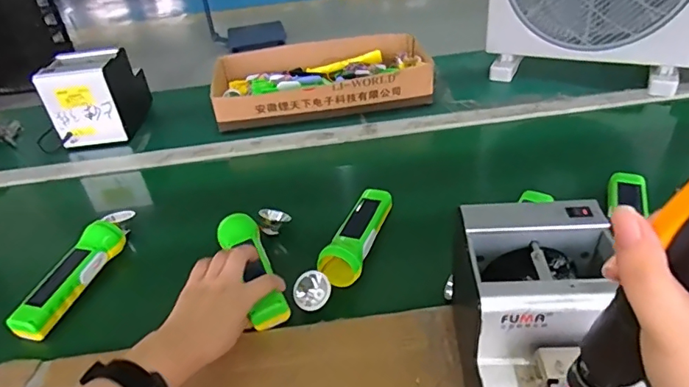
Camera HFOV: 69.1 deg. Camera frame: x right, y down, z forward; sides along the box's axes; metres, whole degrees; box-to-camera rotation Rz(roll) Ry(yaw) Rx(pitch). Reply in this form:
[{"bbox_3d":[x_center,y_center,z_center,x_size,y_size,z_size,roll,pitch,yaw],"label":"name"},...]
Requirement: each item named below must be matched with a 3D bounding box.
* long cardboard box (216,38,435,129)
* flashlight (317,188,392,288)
[{"bbox_3d":[-0.046,-0.237,1.020,0.420,0.068,0.251,-9,36,-4],"label":"long cardboard box"},{"bbox_3d":[0.018,0.053,0.644,0.048,0.036,0.170,9,38,20],"label":"flashlight"}]

